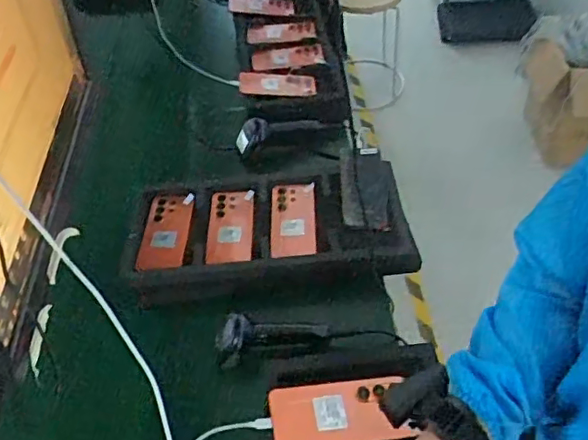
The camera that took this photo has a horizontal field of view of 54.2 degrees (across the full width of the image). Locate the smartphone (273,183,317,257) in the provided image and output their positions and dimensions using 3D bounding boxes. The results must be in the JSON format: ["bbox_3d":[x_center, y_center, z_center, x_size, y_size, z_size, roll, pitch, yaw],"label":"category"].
[{"bbox_3d":[-0.001,-0.003,1.023,0.079,0.013,0.144,-7,66,12],"label":"smartphone"}]

